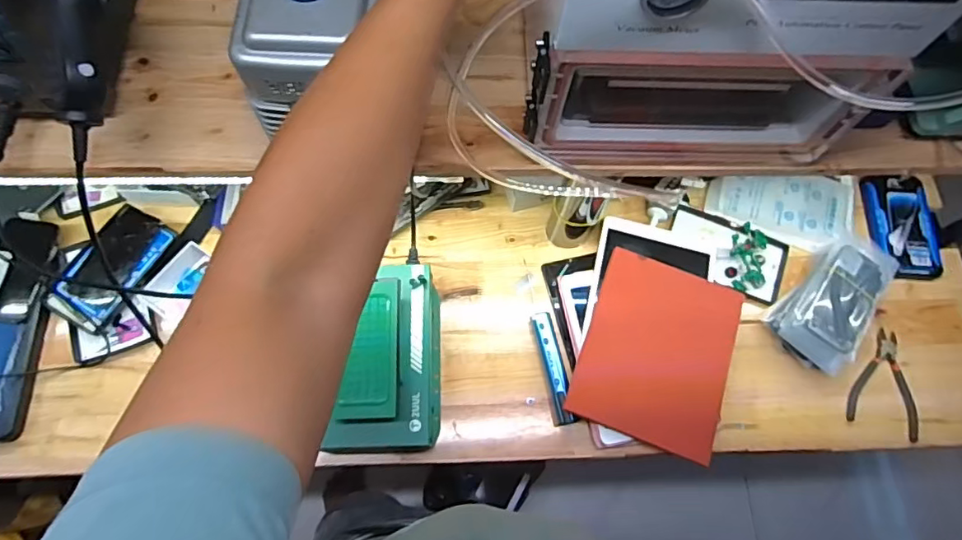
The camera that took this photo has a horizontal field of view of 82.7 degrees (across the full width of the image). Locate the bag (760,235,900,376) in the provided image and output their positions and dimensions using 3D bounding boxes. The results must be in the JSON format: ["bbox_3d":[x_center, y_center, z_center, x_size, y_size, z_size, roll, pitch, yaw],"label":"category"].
[{"bbox_3d":[0.515,0.043,0.794,0.106,0.043,0.223,42,74,12],"label":"bag"}]

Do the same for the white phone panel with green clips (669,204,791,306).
[{"bbox_3d":[0.378,-0.029,0.840,0.180,0.032,0.107,25,71,6],"label":"white phone panel with green clips"}]

